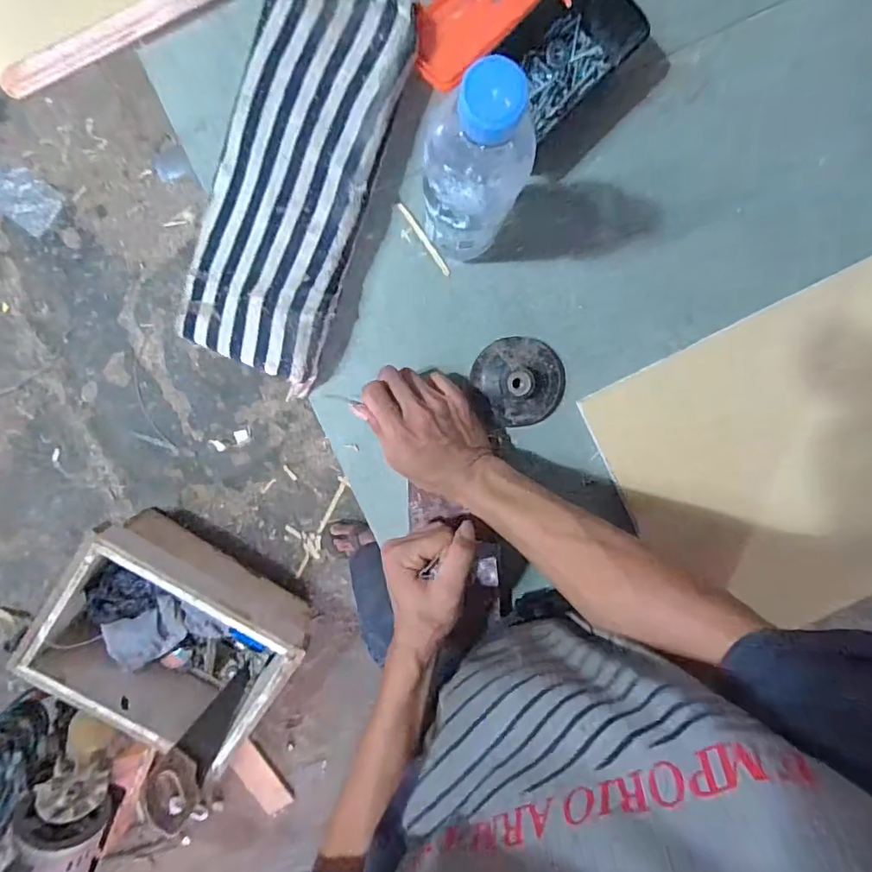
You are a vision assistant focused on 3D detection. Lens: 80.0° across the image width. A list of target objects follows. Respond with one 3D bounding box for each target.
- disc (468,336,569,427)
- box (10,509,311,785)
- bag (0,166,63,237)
[{"bbox_3d":[0.081,-0.052,0.484,0.079,0.027,0.084,0,98,-3],"label":"disc"},{"bbox_3d":[-0.631,0.498,1.277,0.521,0.259,0.442,33,95,-6],"label":"box"},{"bbox_3d":[-0.972,-0.564,1.221,0.159,0.013,0.116,40,96,-7],"label":"bag"}]

